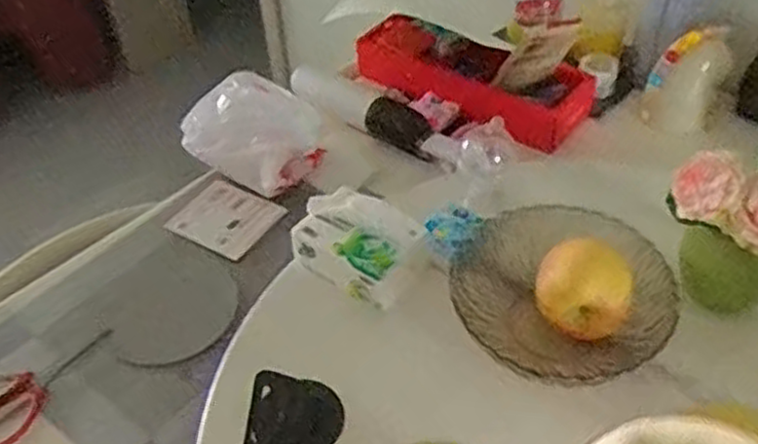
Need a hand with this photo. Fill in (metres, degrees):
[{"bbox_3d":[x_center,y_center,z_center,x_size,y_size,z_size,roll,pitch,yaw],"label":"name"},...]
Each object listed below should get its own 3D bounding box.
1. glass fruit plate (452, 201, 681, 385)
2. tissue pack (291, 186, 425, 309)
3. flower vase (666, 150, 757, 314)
[{"bbox_3d":[0.184,0.069,0.760,0.205,0.076,0.191,-2,45,2],"label":"glass fruit plate"},{"bbox_3d":[-0.024,0.022,0.788,0.134,0.057,0.093,23,51,24],"label":"tissue pack"},{"bbox_3d":[0.350,-0.014,0.710,0.146,0.187,0.124,-28,50,-22],"label":"flower vase"}]

